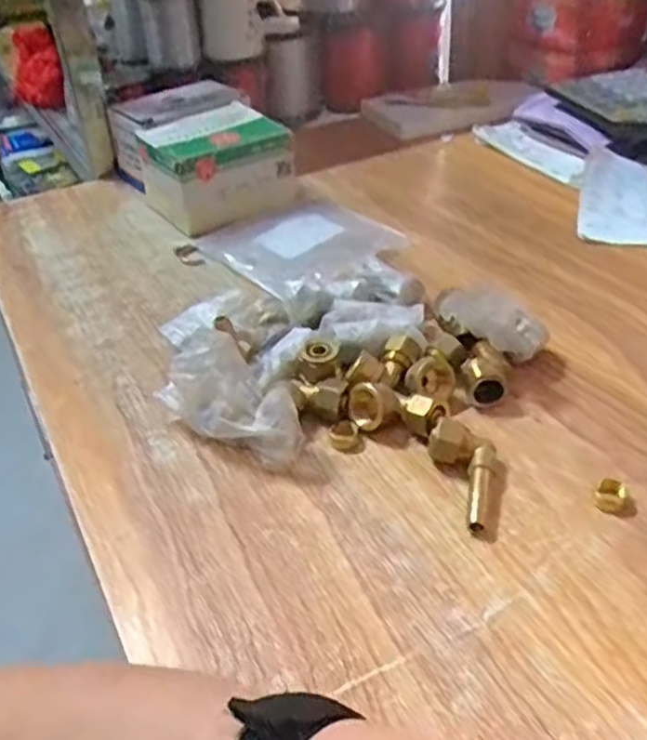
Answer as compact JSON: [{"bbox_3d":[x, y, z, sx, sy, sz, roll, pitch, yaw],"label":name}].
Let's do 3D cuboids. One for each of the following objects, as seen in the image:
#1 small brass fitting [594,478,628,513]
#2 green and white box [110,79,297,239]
[{"bbox_3d":[0.149,0.065,0.377,0.015,0.007,0.020,21,44,28],"label":"small brass fitting"},{"bbox_3d":[-0.118,-0.206,0.695,0.114,0.078,0.169,-25,43,-26],"label":"green and white box"}]

